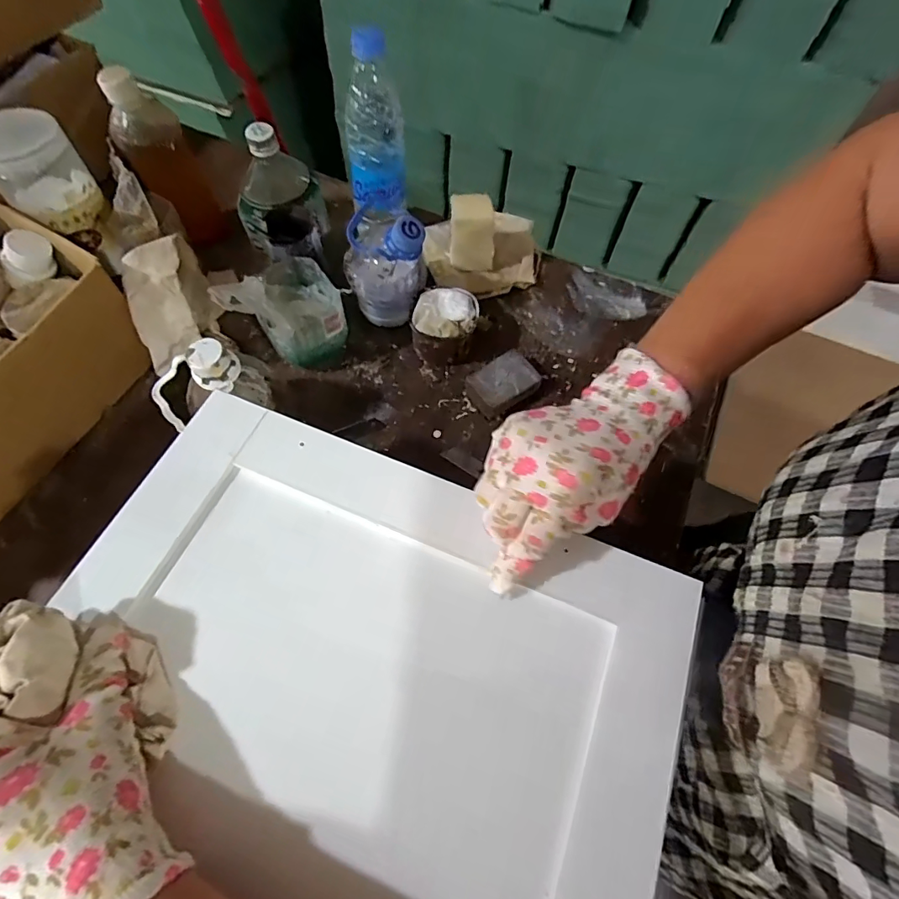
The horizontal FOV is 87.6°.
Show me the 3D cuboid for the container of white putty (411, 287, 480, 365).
[{"bbox_3d":[-0.004,-0.133,0.513,0.067,0.058,0.065,8,63,3],"label":"container of white putty"}]

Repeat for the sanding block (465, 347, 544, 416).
[{"bbox_3d":[0.059,-0.070,0.505,0.068,0.027,0.049,-34,69,-17],"label":"sanding block"}]

